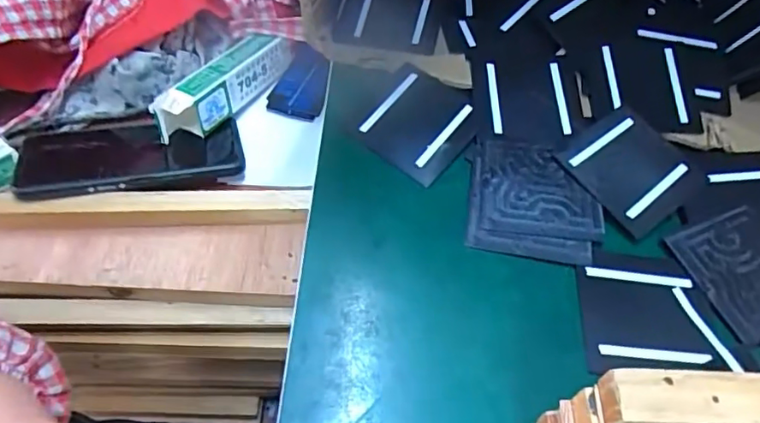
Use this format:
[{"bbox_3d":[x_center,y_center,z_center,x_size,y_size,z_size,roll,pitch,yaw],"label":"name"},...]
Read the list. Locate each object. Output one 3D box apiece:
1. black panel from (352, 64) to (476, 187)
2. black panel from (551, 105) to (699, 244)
[{"bbox_3d":[0.029,-0.065,0.385,0.072,0.008,0.083,32,59,17],"label":"black panel"},{"bbox_3d":[0.173,-0.030,0.371,0.079,0.005,0.078,-32,72,-21],"label":"black panel"}]

